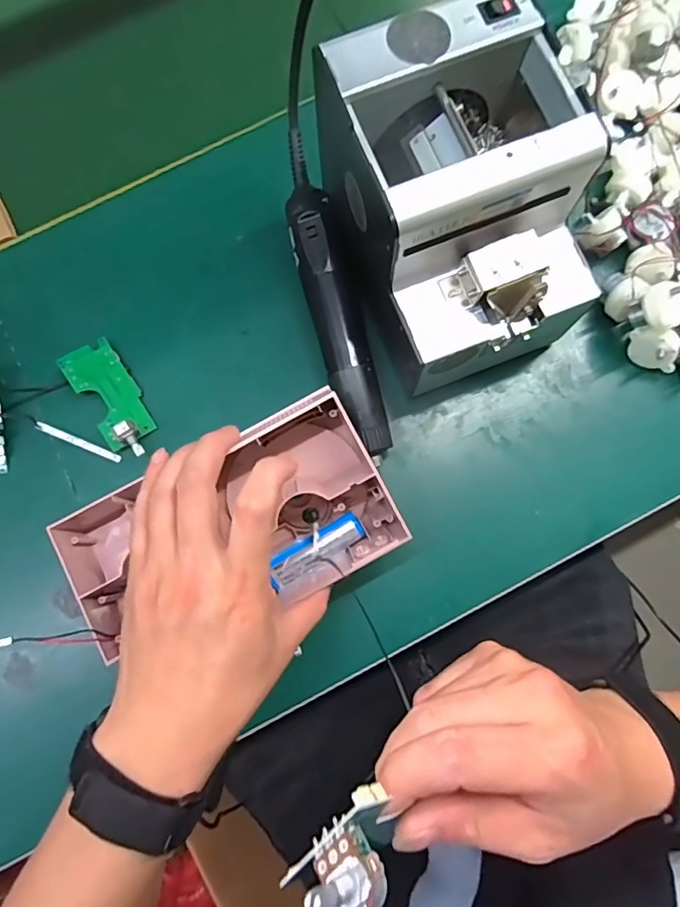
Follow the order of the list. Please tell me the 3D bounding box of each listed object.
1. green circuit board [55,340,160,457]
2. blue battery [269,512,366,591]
[{"bbox_3d":[-0.175,-0.042,0.397,0.041,0.024,0.096,-34,79,-4],"label":"green circuit board"},{"bbox_3d":[-0.015,0.060,0.323,0.063,0.015,0.019,-31,80,-1],"label":"blue battery"}]

